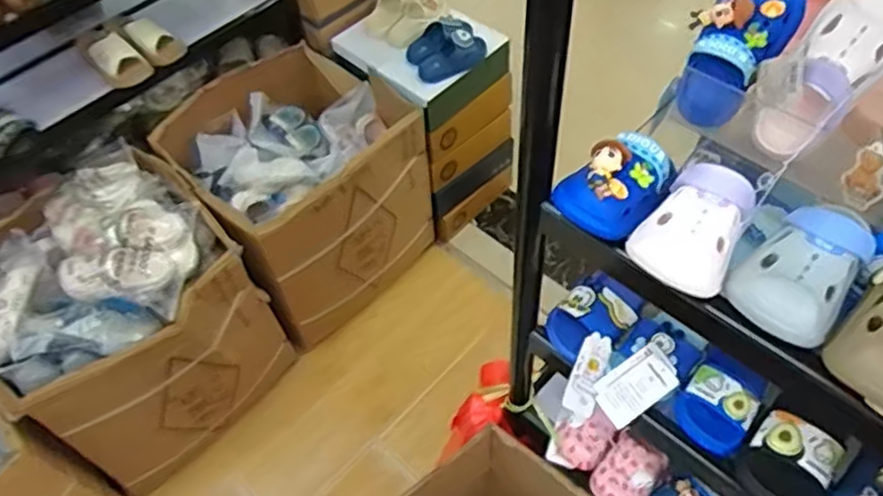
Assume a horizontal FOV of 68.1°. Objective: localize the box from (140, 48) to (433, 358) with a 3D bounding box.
[{"bbox_3d":[-0.377,-0.180,1.872,0.572,0.510,0.522,-36,60,-21],"label":"box"}]

